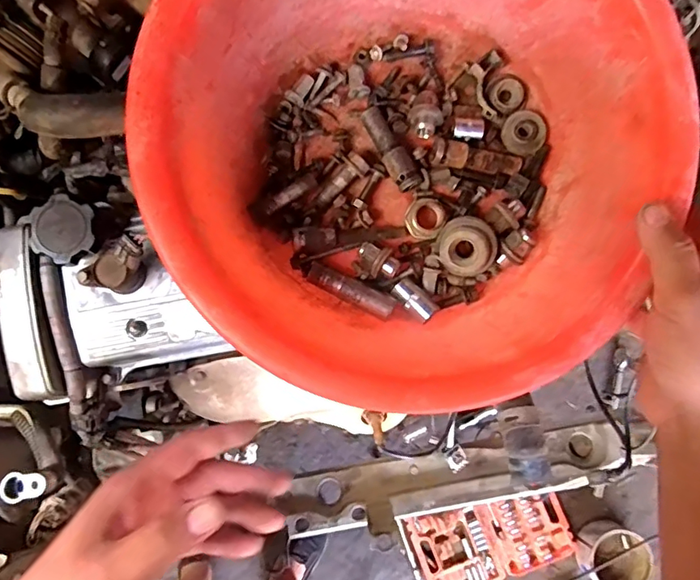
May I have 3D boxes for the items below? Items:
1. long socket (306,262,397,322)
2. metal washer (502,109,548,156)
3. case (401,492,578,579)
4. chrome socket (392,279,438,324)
[{"bbox_3d":[0.001,0.001,0.426,0.076,0.016,0.020,27,82,1],"label":"long socket"},{"bbox_3d":[0.150,-0.136,0.436,0.037,0.010,0.037,1,101,7],"label":"metal washer"},{"bbox_3d":[0.371,0.655,1.336,0.401,0.050,0.234,-20,80,-2],"label":"case"},{"bbox_3d":[0.055,0.009,0.427,0.040,0.019,0.018,42,83,8],"label":"chrome socket"}]

